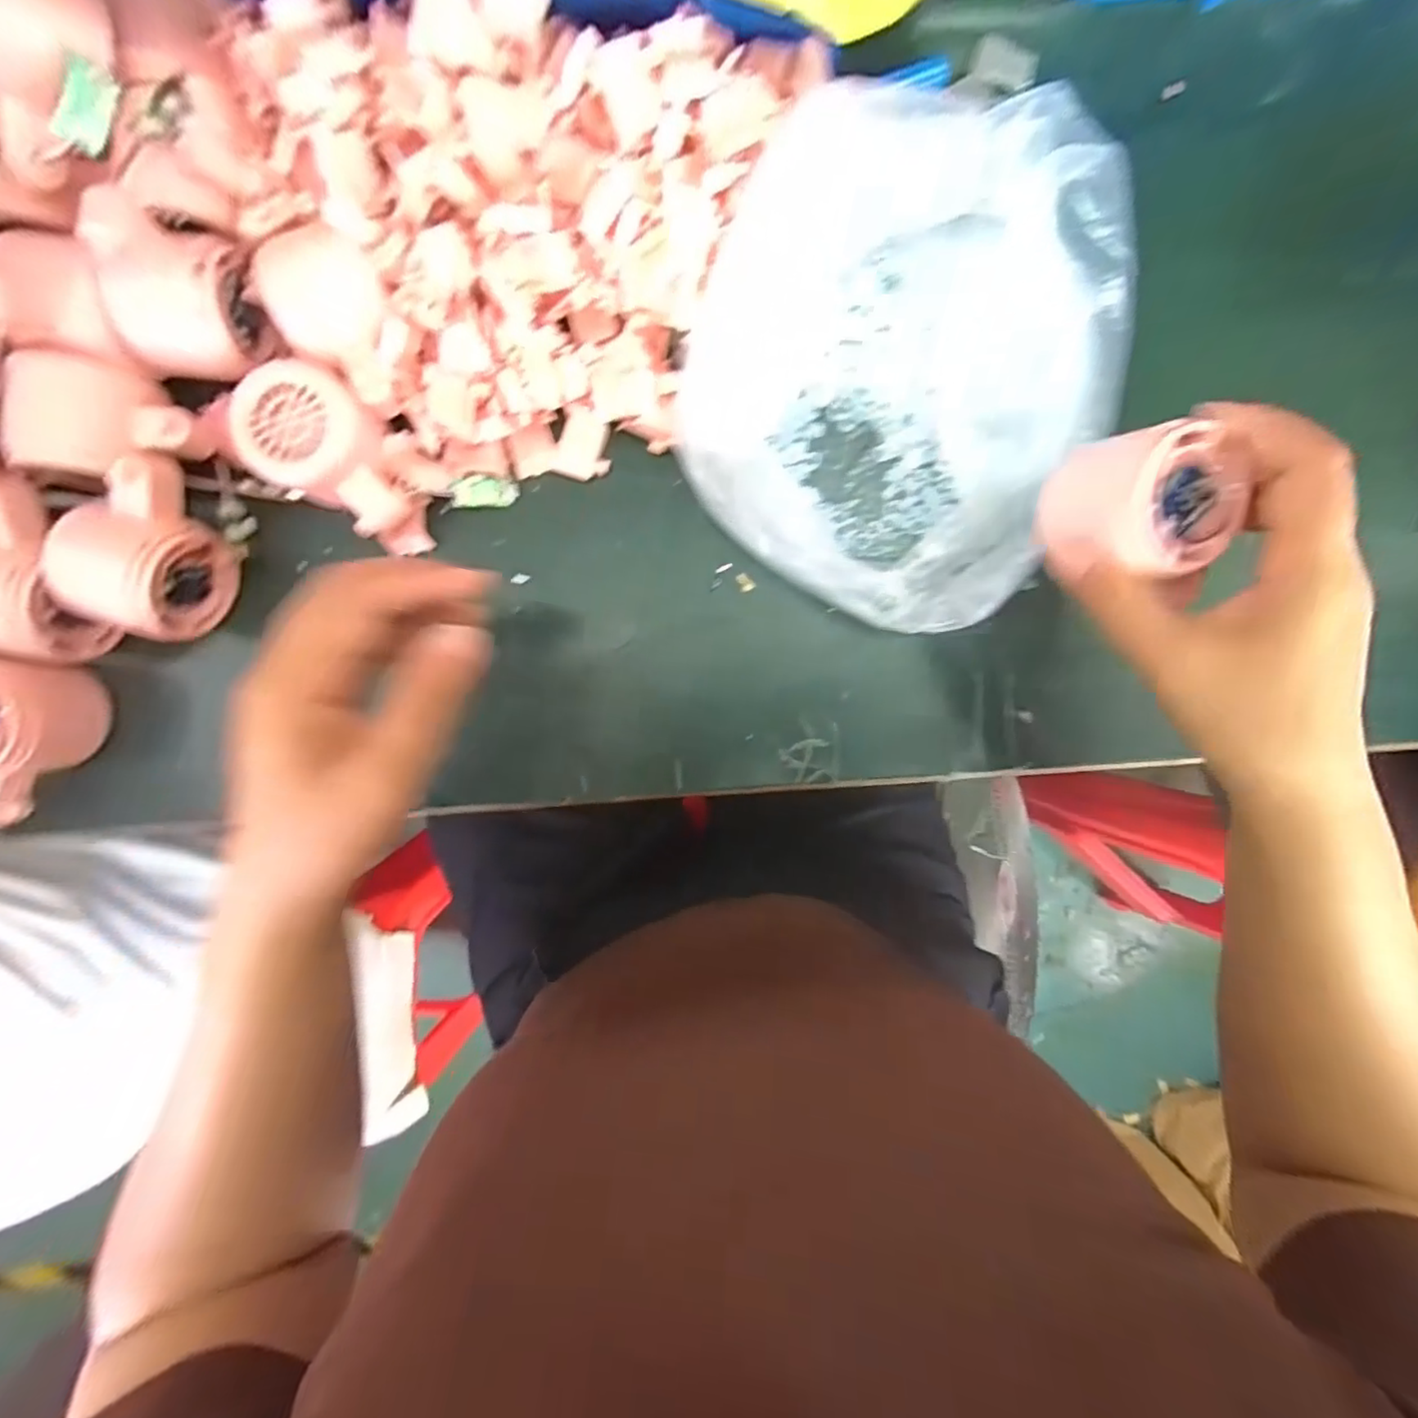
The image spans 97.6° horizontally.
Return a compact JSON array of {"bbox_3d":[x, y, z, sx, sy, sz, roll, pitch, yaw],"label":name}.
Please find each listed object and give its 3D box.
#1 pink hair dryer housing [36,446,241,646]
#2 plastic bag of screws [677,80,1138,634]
[{"bbox_3d":[-0.280,-0.082,0.310,0.054,0.051,0.084,20,94,-4],"label":"pink hair dryer housing"},{"bbox_3d":[0.097,-0.158,0.305,0.208,0.070,0.215,19,94,-4],"label":"plastic bag of screws"}]

